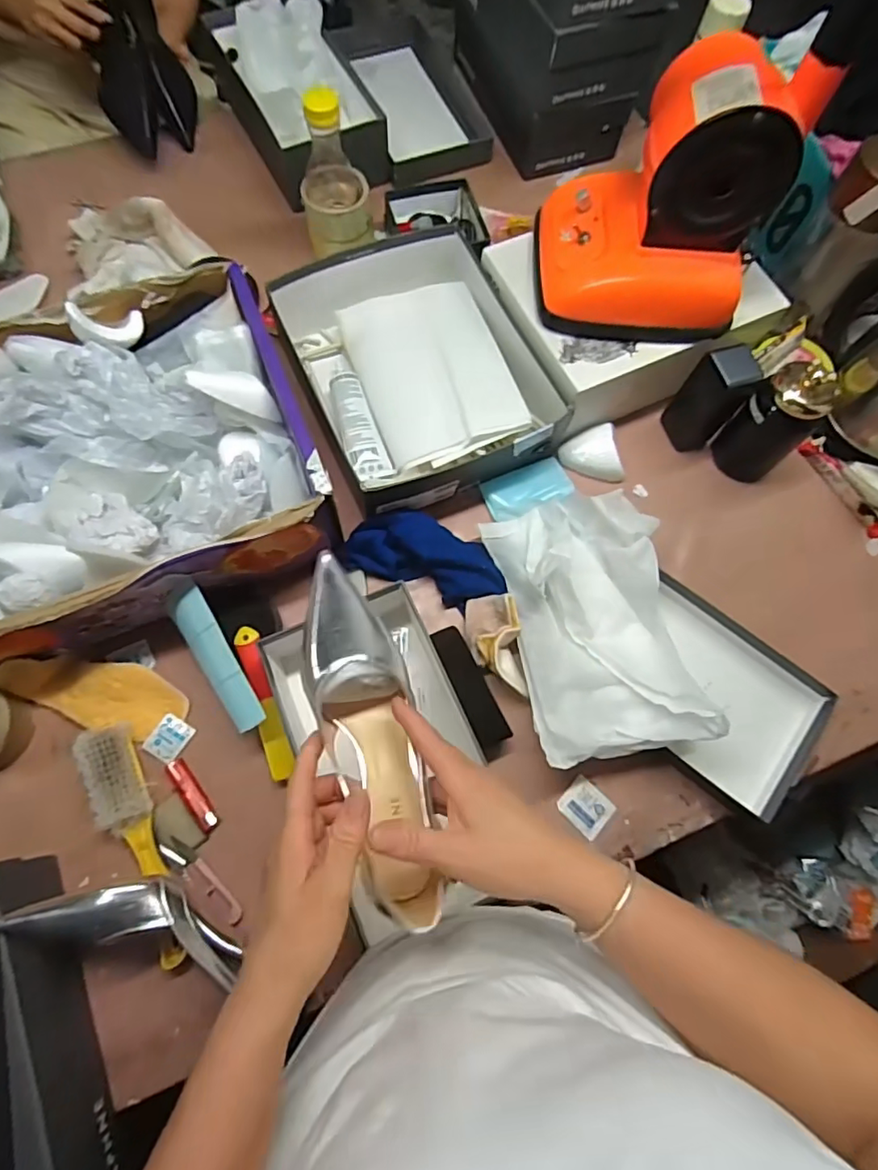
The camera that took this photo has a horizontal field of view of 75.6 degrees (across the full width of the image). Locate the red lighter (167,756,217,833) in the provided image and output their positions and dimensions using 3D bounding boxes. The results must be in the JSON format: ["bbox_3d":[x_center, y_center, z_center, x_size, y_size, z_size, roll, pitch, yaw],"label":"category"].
[{"bbox_3d":[-0.249,0.212,0.571,0.018,0.012,0.077,-34,77,-12],"label":"red lighter"}]

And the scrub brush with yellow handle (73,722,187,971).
[{"bbox_3d":[-0.294,0.246,0.543,0.044,0.033,0.229,-23,75,-9],"label":"scrub brush with yellow handle"}]

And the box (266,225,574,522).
[{"bbox_3d":[-0.040,-0.277,0.698,0.250,0.083,0.363,-24,75,-9],"label":"box"}]

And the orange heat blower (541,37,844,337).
[{"bbox_3d":[0.219,-0.384,0.557,0.208,0.200,0.170,4,73,-1],"label":"orange heat blower"}]

